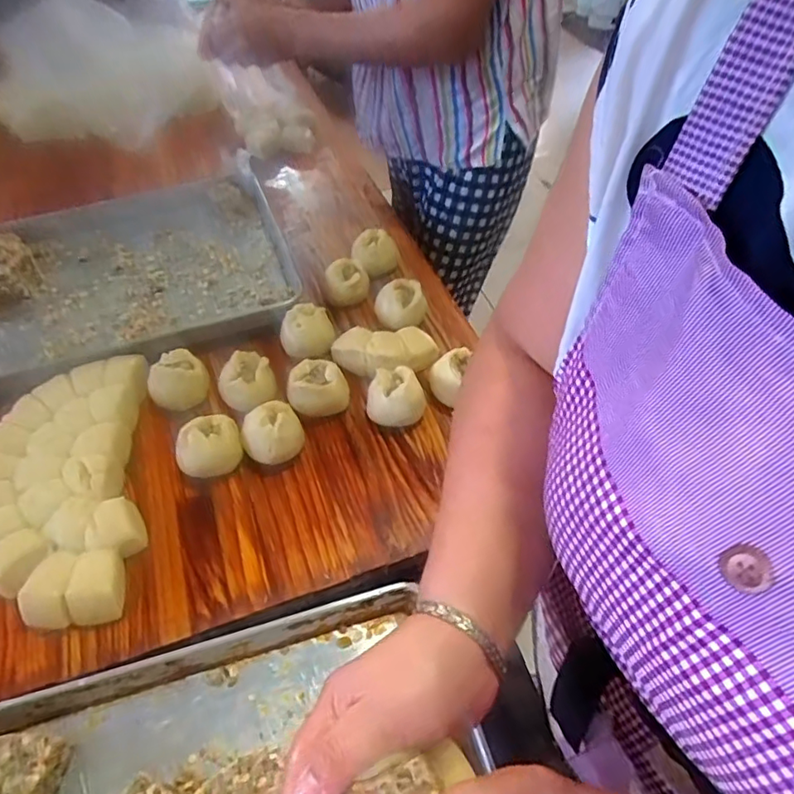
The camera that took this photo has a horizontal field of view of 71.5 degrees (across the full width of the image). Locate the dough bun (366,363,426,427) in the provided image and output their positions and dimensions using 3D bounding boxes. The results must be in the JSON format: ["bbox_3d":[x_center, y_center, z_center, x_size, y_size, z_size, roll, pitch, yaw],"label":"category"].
[{"bbox_3d":[-0.002,0.000,0.722,0.075,0.063,0.072,-1,50,1],"label":"dough bun"}]

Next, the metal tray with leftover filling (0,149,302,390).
[{"bbox_3d":[-0.484,-0.189,0.872,0.620,0.072,0.411,-17,52,-12],"label":"metal tray with leftover filling"}]

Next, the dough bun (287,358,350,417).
[{"bbox_3d":[-0.103,-0.008,0.724,0.074,0.067,0.055,-10,51,-7],"label":"dough bun"}]

